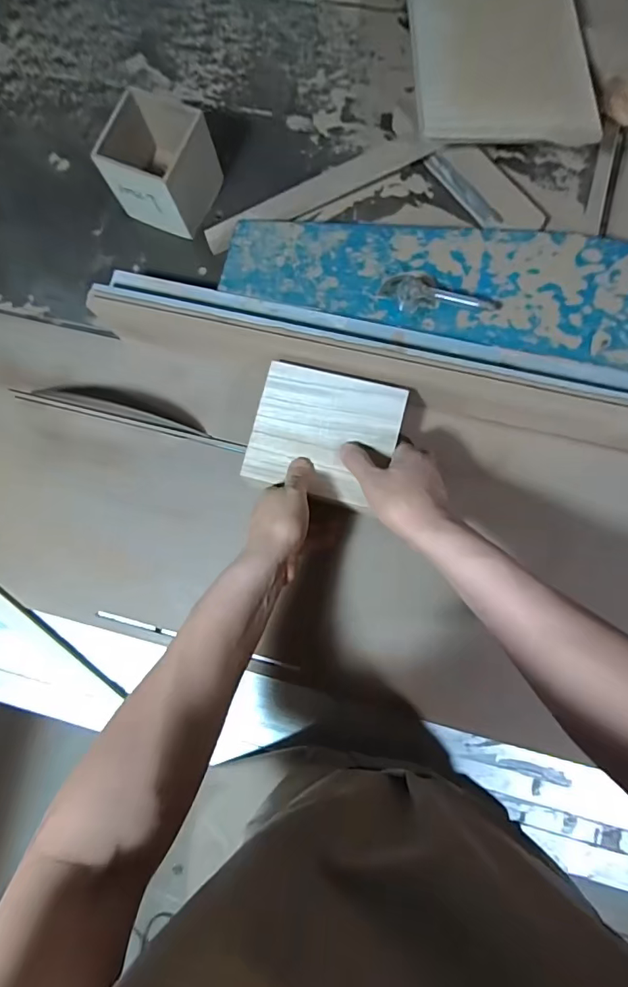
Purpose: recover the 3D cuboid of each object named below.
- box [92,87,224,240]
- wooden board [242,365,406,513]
[{"bbox_3d":[-0.193,-0.414,0.596,0.111,0.094,0.118,24,85,6],"label":"box"},{"bbox_3d":[0.012,-0.067,0.521,0.157,0.009,0.137,13,84,5],"label":"wooden board"}]

